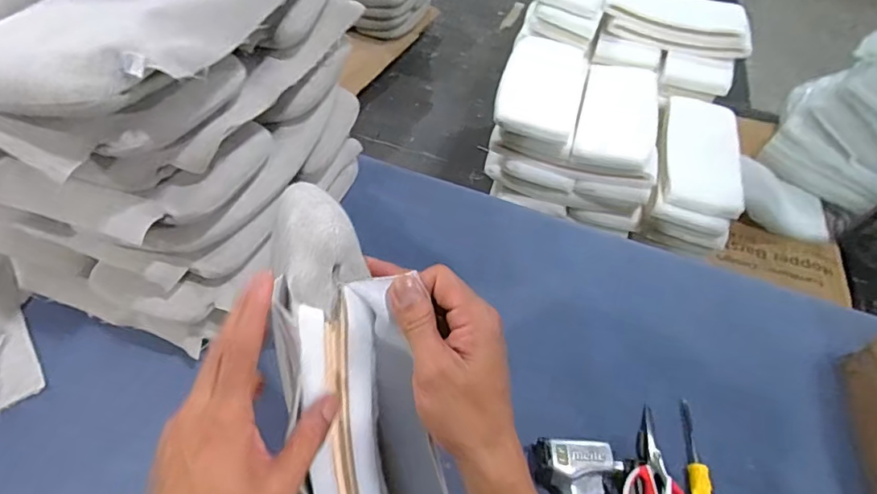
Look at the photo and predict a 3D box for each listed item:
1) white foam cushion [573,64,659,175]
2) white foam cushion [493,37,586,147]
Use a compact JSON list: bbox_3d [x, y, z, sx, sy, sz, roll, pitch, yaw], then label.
[{"bbox_3d":[0.532,-0.404,1.511,0.212,0.034,0.476,16,53,8],"label":"white foam cushion"},{"bbox_3d":[0.303,-0.477,1.516,0.243,0.060,0.480,15,52,8],"label":"white foam cushion"}]

